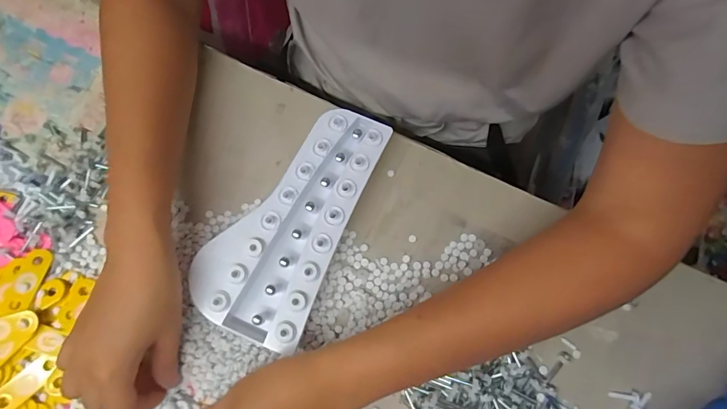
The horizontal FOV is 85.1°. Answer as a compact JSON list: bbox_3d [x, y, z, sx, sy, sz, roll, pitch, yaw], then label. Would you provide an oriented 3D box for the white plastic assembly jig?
[{"bbox_3d":[-0.068,0.011,0.376,0.109,0.038,0.222,23,77,7],"label":"white plastic assembly jig"}]

